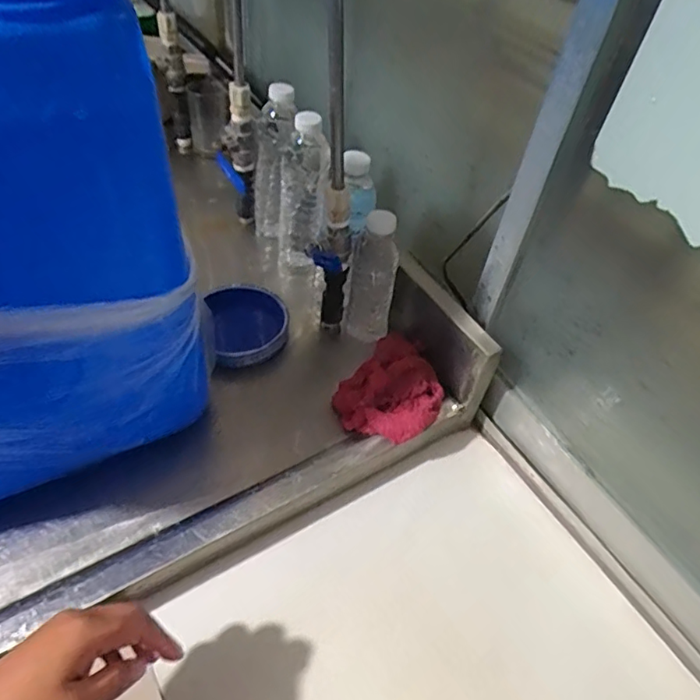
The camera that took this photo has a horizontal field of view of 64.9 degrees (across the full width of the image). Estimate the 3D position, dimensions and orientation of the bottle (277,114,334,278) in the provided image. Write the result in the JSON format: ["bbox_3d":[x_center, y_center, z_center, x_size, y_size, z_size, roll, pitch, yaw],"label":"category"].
[{"bbox_3d":[-0.062,-0.184,0.697,0.059,0.215,0.060,0,48,-7],"label":"bottle"}]

